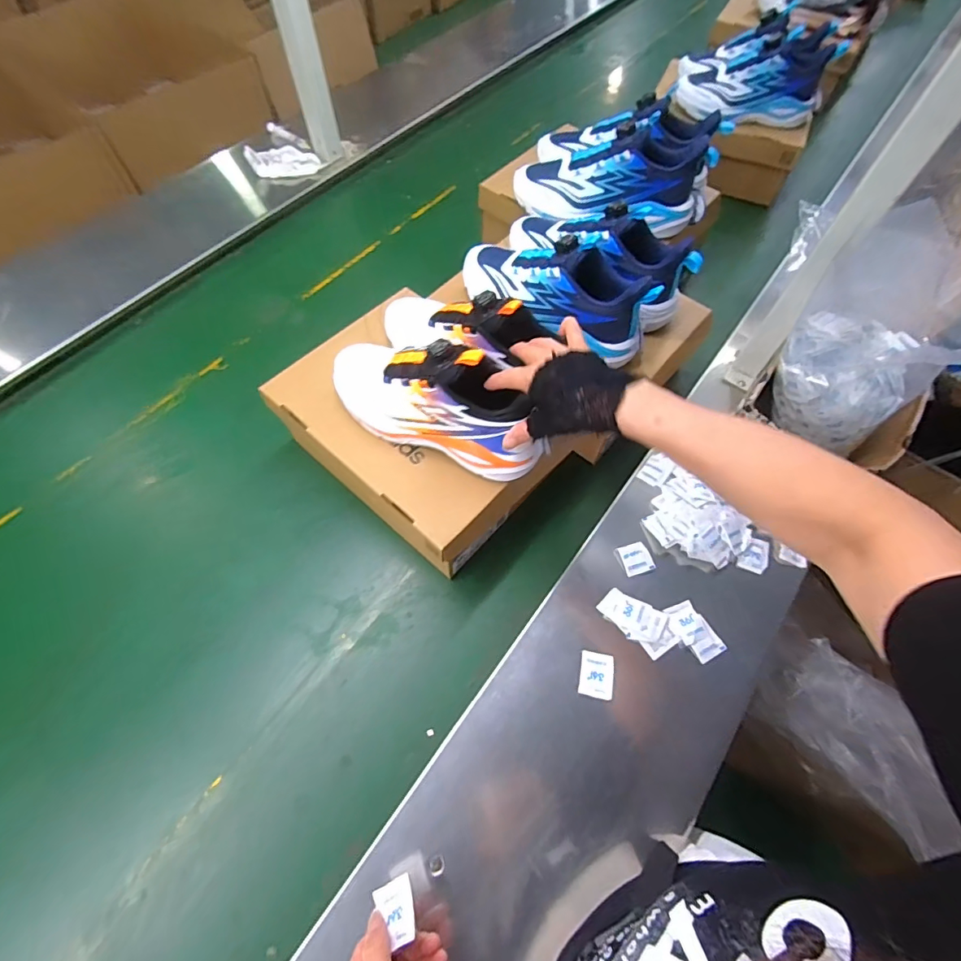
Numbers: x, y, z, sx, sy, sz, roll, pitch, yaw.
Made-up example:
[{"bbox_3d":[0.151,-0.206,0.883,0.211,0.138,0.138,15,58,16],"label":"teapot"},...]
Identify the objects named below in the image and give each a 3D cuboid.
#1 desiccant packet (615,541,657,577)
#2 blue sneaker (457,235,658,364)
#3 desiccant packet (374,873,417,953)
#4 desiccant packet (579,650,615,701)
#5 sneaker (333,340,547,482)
[{"bbox_3d":[0.189,0.096,0.579,0.035,0.012,0.039,-23,65,-12],"label":"desiccant packet"},{"bbox_3d":[0.092,-0.251,0.585,0.257,0.105,0.087,31,66,14],"label":"blue sneaker"},{"bbox_3d":[-0.069,0.350,0.389,0.033,0.004,0.040,-28,38,-7],"label":"desiccant packet"},{"bbox_3d":[0.128,0.212,0.521,0.035,0.006,0.046,11,62,5],"label":"desiccant packet"},{"bbox_3d":[-0.049,-0.097,0.502,0.250,0.113,0.087,22,64,11],"label":"sneaker"}]

